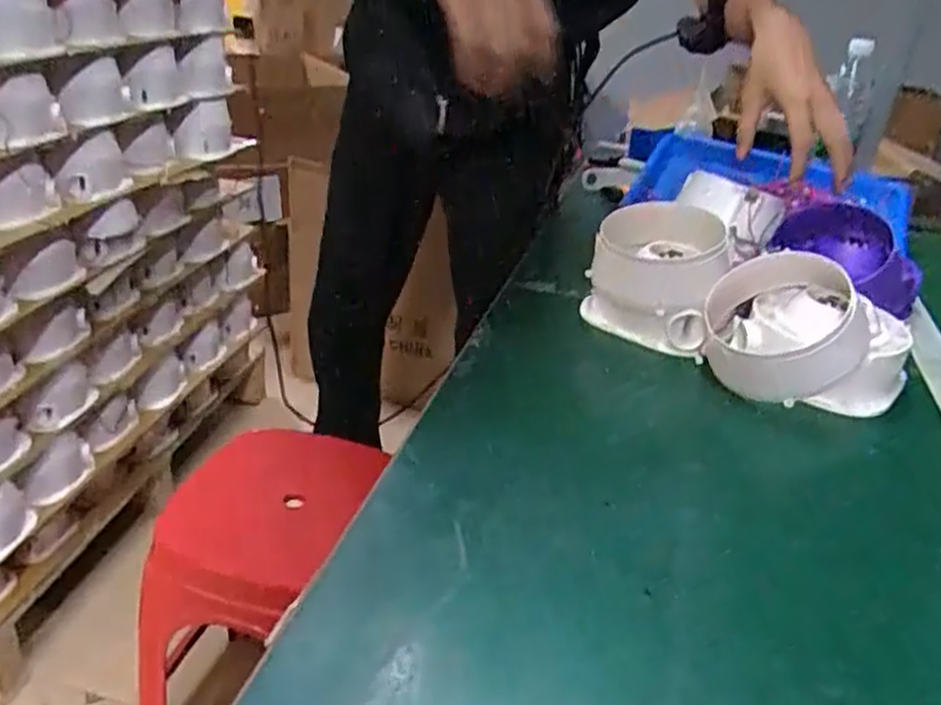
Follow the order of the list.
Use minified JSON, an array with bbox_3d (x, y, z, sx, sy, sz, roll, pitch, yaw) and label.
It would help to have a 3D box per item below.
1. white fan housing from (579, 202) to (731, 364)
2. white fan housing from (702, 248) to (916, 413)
[{"bbox_3d":[0.172,-0.080,0.736,0.115,0.096,0.156,10,28,8],"label":"white fan housing"},{"bbox_3d":[0.274,-0.014,0.632,0.156,0.099,0.116,18,30,21],"label":"white fan housing"}]

